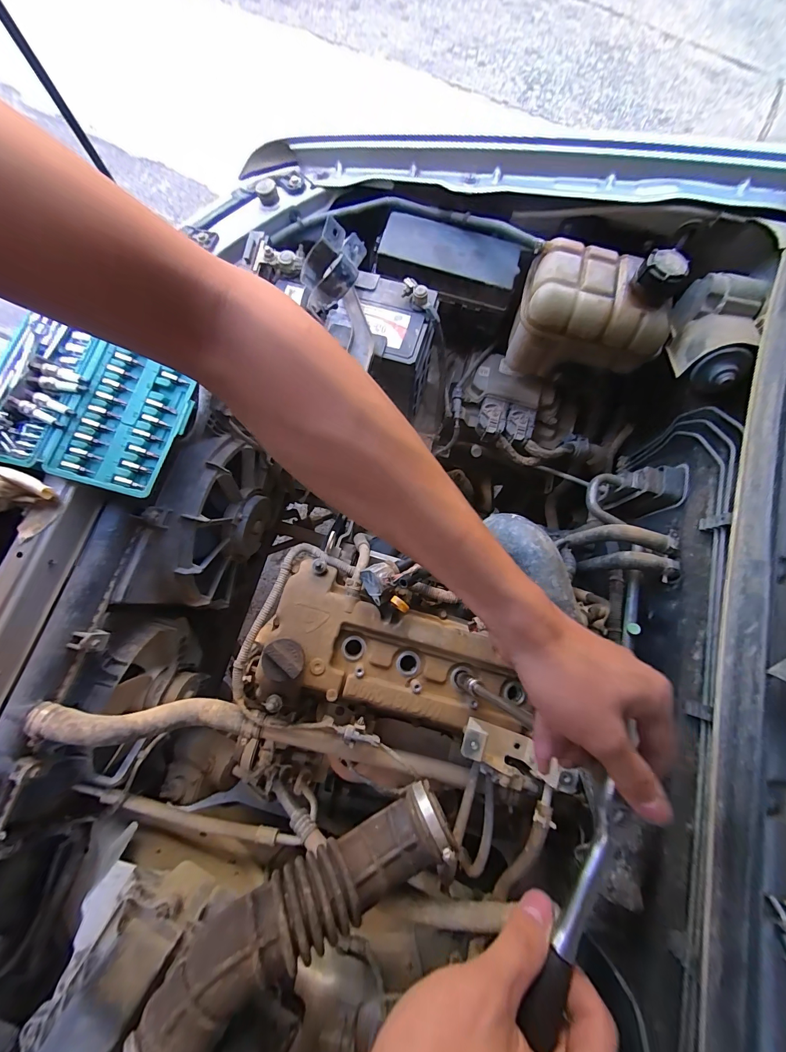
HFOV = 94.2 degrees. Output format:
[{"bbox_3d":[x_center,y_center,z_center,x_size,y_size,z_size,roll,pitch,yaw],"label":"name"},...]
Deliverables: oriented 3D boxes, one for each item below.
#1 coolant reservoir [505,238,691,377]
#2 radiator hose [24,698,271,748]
[{"bbox_3d":[0.284,-0.313,0.529,0.195,0.155,0.131,17,76,5],"label":"coolant reservoir"},{"bbox_3d":[-0.308,0.254,0.475,0.258,0.060,0.039,14,73,-30],"label":"radiator hose"}]

